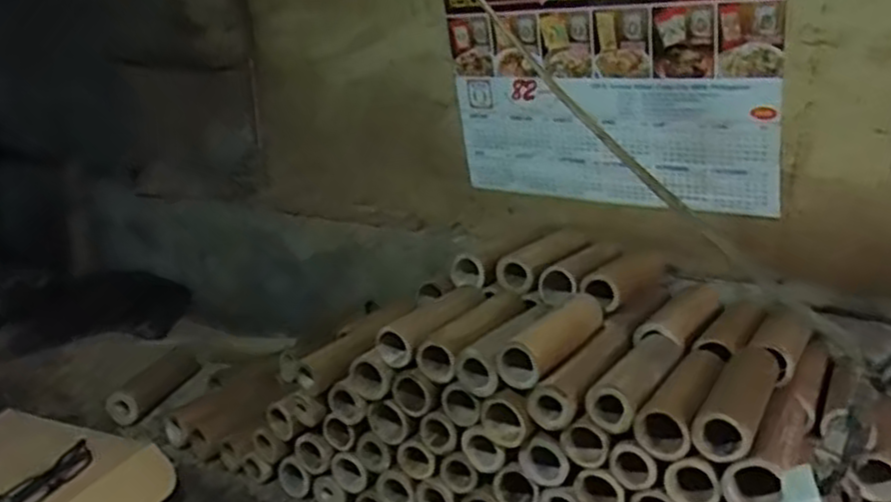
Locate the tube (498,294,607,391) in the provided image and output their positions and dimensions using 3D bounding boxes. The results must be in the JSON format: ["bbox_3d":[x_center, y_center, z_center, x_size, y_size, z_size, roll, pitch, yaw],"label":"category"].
[{"bbox_3d":[0.126,0.096,0.849,0.058,0.047,0.185,12,20,36],"label":"tube"}]

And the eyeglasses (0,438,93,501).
[{"bbox_3d":[-0.483,0.280,0.907,0.036,0.032,0.130,9,19,27],"label":"eyeglasses"}]

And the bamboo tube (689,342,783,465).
[{"bbox_3d":[0.304,0.148,0.759,0.059,0.048,0.201,10,19,30],"label":"bamboo tube"}]

